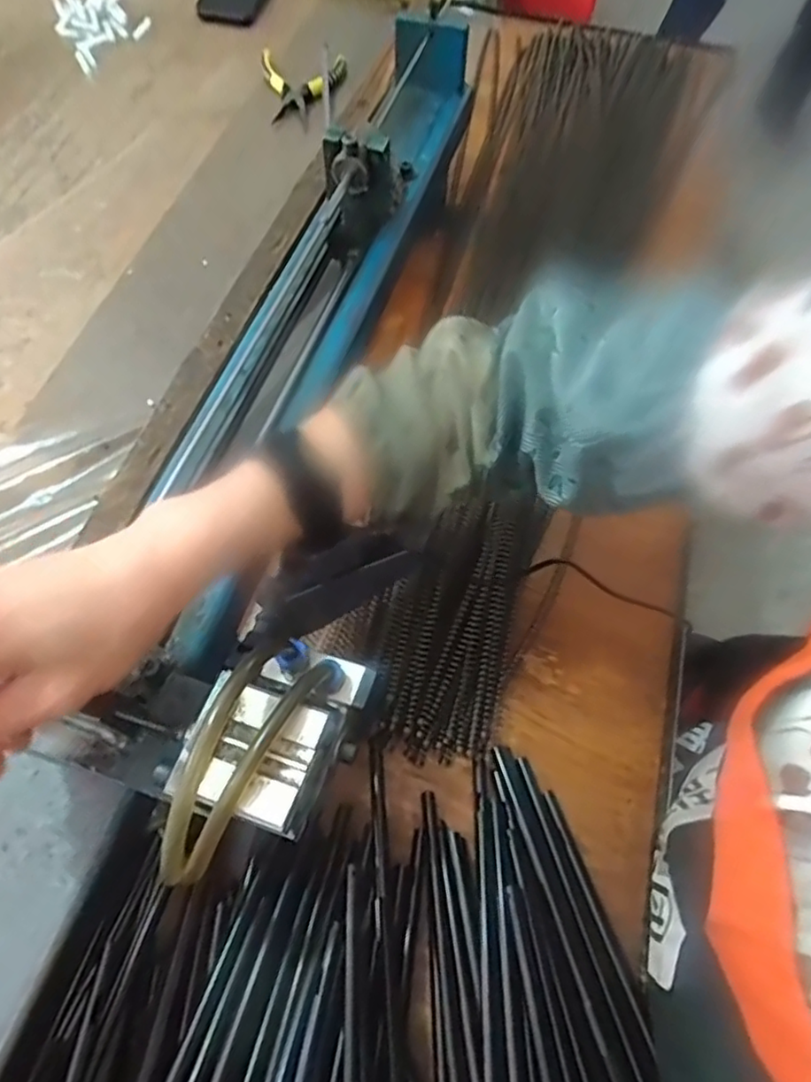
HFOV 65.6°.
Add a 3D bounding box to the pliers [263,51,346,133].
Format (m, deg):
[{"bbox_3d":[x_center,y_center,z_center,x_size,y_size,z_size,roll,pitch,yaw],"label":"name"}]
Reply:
[{"bbox_3d":[-0.127,-0.577,0.794,0.107,0.020,0.141,-3,63,-3],"label":"pliers"}]

